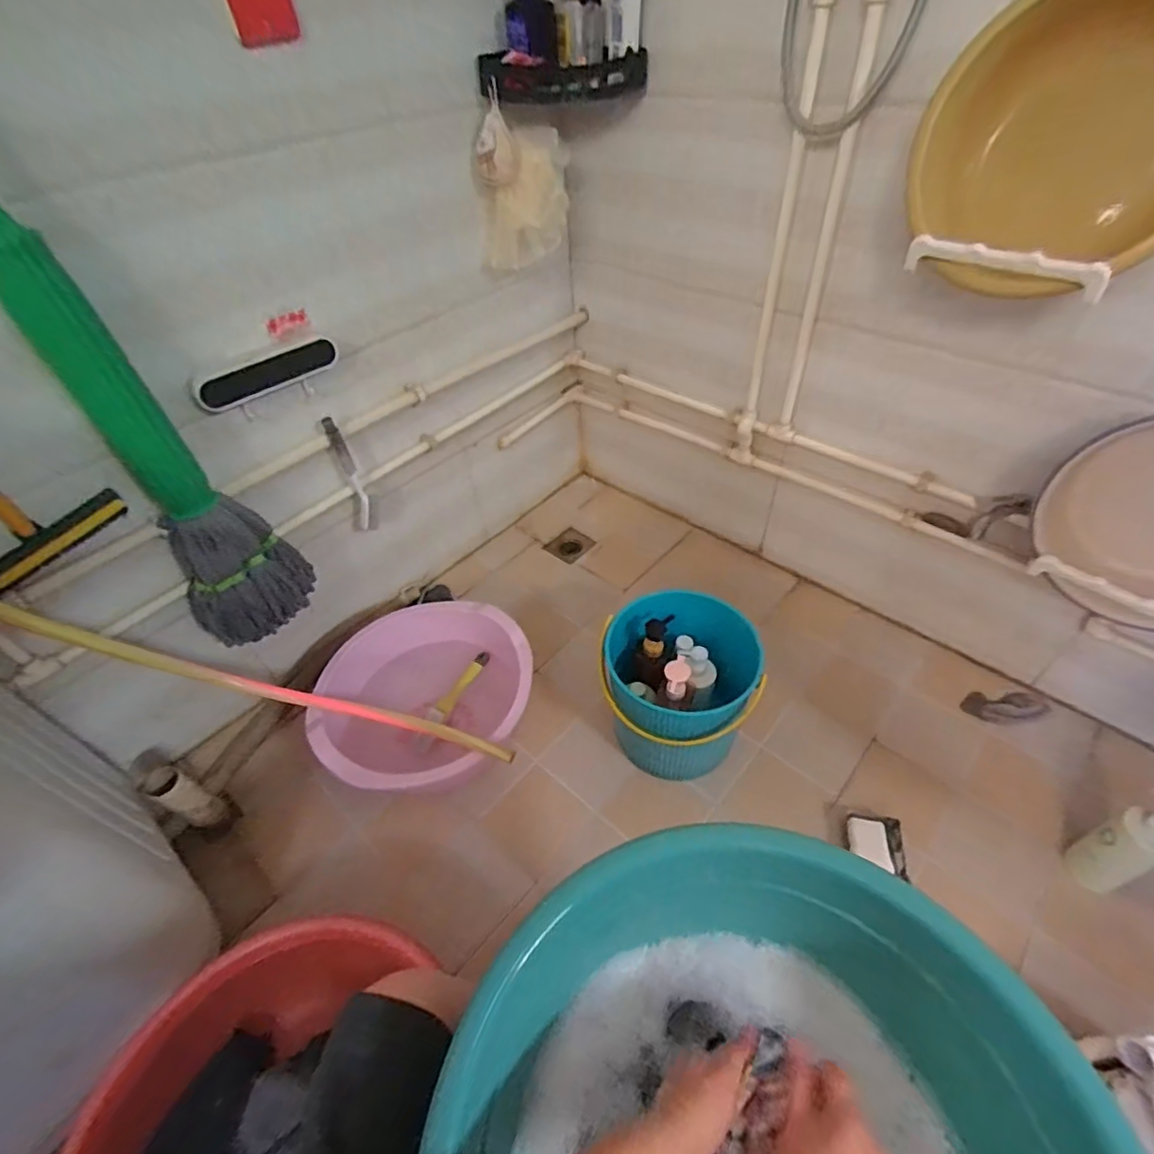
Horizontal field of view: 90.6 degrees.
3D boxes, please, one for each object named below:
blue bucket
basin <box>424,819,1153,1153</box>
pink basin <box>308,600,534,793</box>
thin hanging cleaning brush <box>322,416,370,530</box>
[{"bbox_3d":[0.173,0.206,0.984,0.251,0.265,0.229,-5,46,0],"label":"blue bucket"},{"bbox_3d":[0.122,0.396,0.392,0.405,0.153,0.382,-2,46,2],"label":"basin"},{"bbox_3d":[-0.269,0.213,1.064,0.364,0.137,0.340,-2,46,2],"label":"pink basin"},{"bbox_3d":[-0.433,-0.193,1.088,0.030,0.234,0.034,-20,48,-14],"label":"thin hanging cleaning brush"}]

